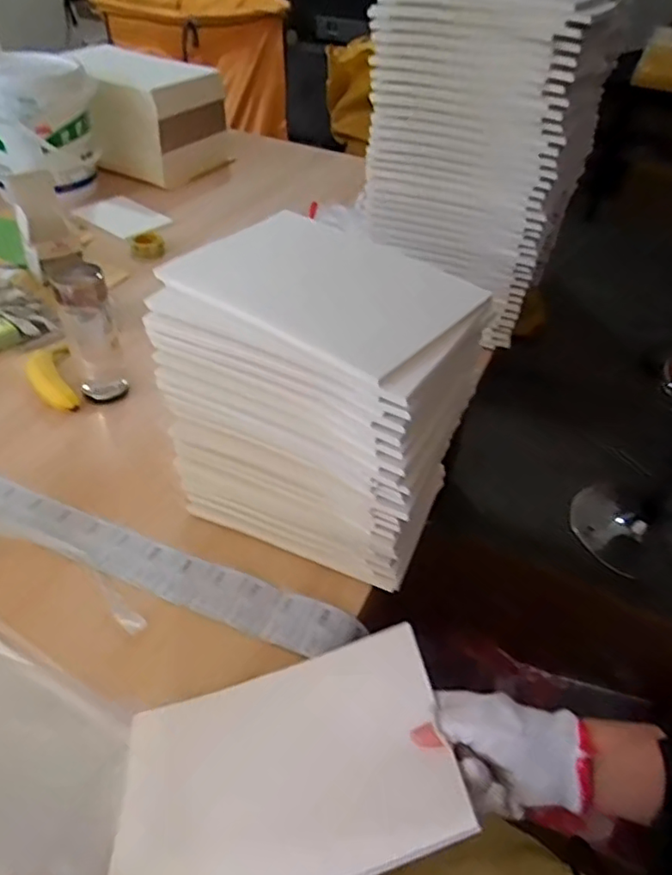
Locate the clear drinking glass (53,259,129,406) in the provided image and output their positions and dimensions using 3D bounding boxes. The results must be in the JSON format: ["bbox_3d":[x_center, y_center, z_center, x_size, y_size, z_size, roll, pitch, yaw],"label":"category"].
[{"bbox_3d":[-0.329,-0.132,0.813,0.063,0.176,0.084,-13,48,-17],"label":"clear drinking glass"}]

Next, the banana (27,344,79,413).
[{"bbox_3d":[-0.405,-0.086,0.855,0.055,0.027,0.142,-14,48,-18],"label":"banana"}]

